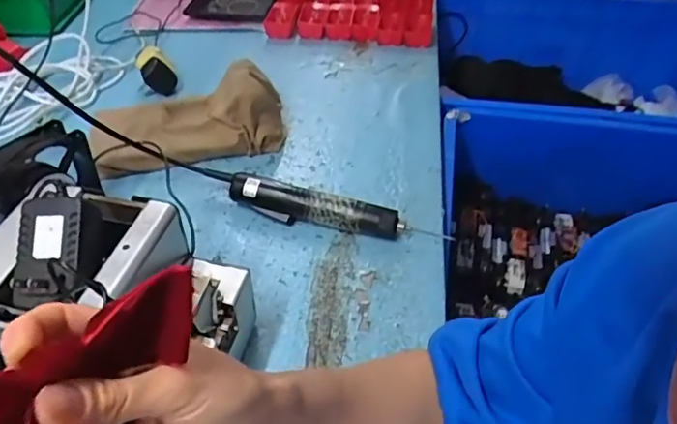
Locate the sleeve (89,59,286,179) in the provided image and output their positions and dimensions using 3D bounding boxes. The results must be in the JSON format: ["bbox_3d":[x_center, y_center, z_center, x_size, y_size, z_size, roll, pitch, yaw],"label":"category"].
[{"bbox_3d":[-0.202,-0.129,0.724,0.254,0.079,0.144,-20,47,-19],"label":"sleeve"}]

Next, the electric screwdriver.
[{"bbox_3d":[-0.006,0.001,0.617,0.246,0.037,0.030,12,45,13],"label":"electric screwdriver"}]

